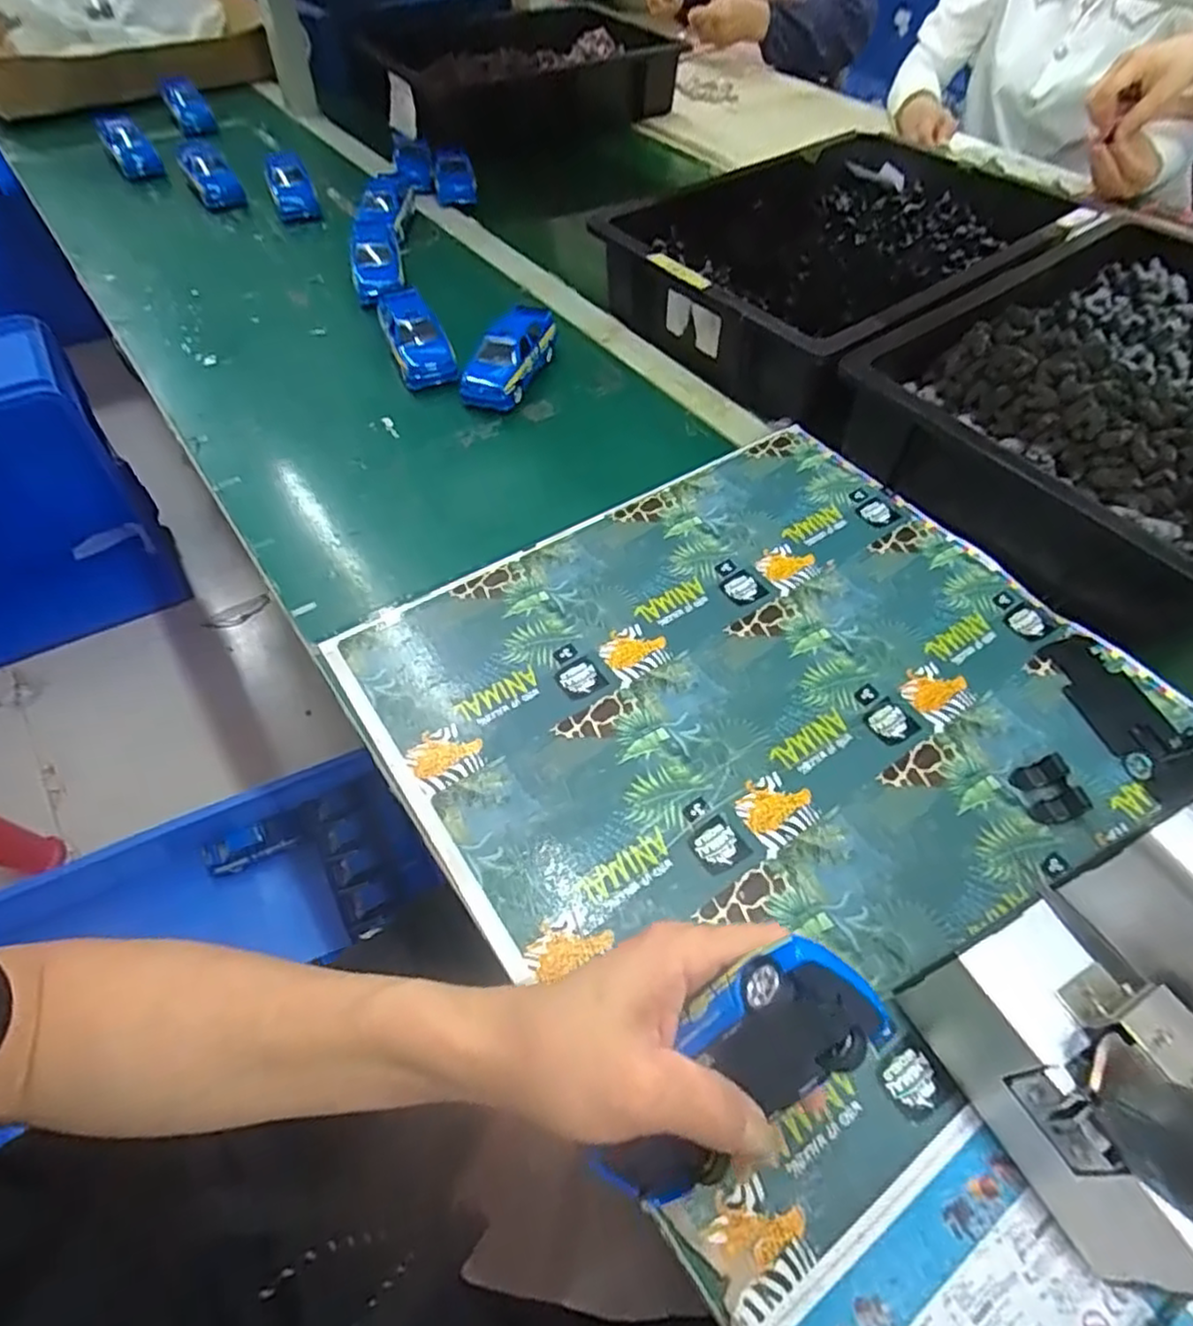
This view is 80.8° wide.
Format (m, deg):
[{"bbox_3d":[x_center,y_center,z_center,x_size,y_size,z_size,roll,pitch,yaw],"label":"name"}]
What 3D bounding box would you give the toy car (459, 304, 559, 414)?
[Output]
[{"bbox_3d":[-0.083,-0.295,0.673,0.063,0.040,0.127,13,55,7],"label":"toy car"}]

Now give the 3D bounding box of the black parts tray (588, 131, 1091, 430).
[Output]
[{"bbox_3d":[0.256,-0.426,0.741,0.437,0.093,0.321,-34,62,-23],"label":"black parts tray"}]

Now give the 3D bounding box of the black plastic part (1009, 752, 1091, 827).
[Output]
[{"bbox_3d":[0.268,0.075,0.415,0.029,0.013,0.039,-7,55,-7],"label":"black plastic part"}]

